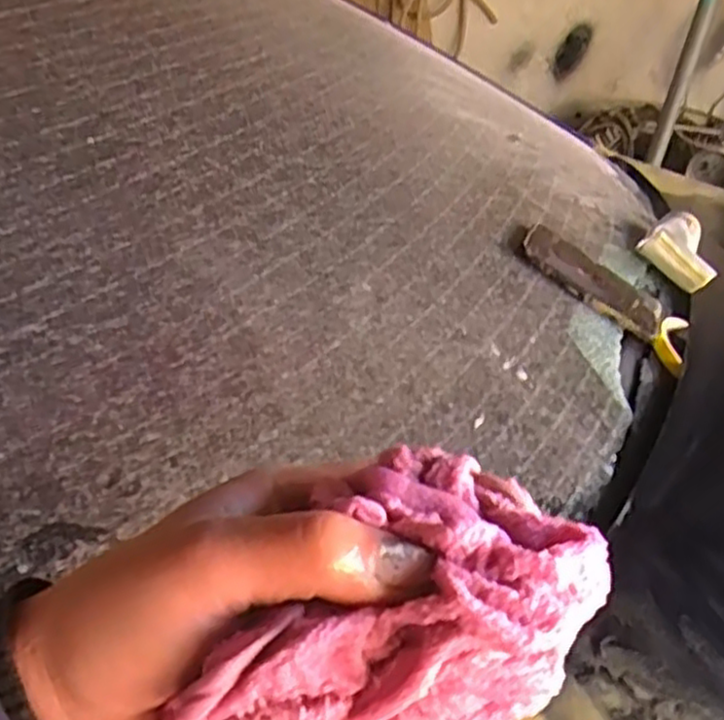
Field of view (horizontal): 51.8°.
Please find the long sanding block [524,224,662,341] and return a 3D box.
[{"bbox_3d":[0.235,-0.080,0.757,0.157,0.015,0.071,35,39,1],"label":"long sanding block"}]

